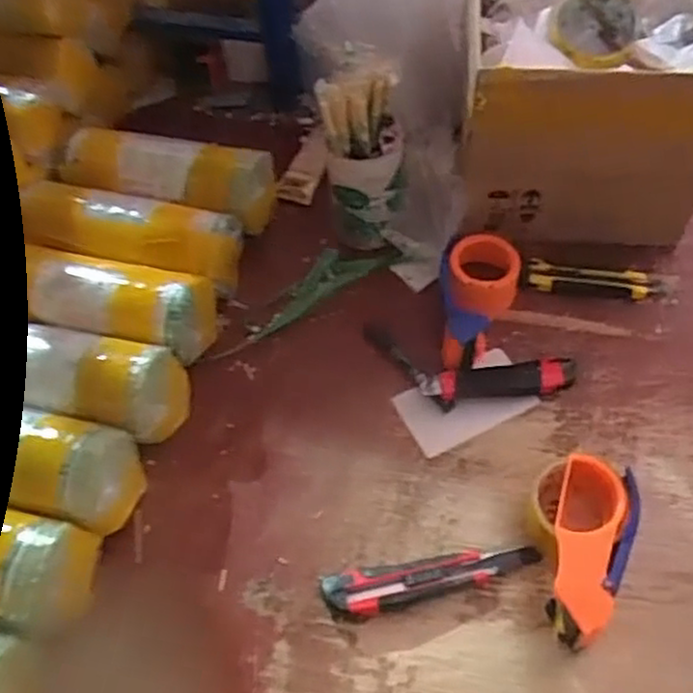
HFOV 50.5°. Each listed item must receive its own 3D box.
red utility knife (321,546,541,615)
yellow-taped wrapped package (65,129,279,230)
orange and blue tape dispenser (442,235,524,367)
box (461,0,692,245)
[{"bbox_3d":[0.075,0.202,0.641,0.188,0.021,0.039,-10,56,-2],"label":"red utility knife"},{"bbox_3d":[-0.208,-0.191,0.874,0.249,0.093,0.087,7,57,10],"label":"yellow-taped wrapped package"},{"bbox_3d":[0.136,-0.048,0.776,0.083,0.060,0.164,10,58,12],"label":"orange and blue tape dispenser"},{"bbox_3d":[0.259,-0.275,0.807,0.245,0.248,0.268,2,57,7],"label":"box"}]

